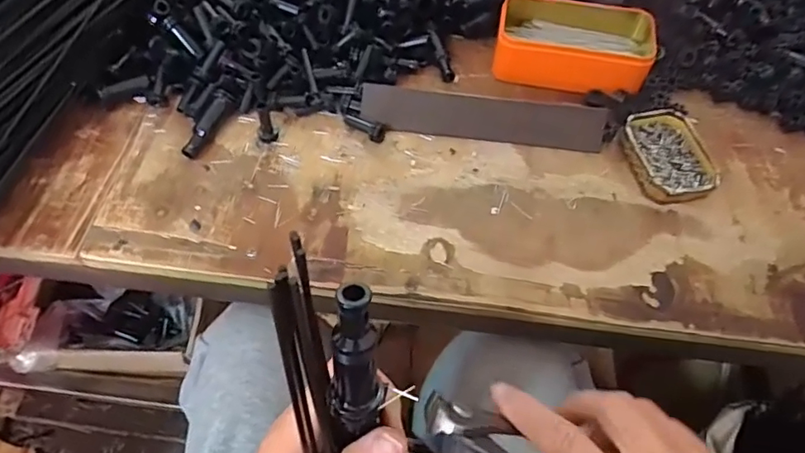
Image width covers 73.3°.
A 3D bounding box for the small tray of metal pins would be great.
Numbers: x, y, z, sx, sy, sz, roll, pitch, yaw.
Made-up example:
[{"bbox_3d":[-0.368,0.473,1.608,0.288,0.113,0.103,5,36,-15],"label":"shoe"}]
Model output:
[{"bbox_3d":[0.232,-0.063,0.474,0.062,0.024,0.092,-7,60,-7],"label":"small tray of metal pins"}]

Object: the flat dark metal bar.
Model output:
[{"bbox_3d":[0.072,-0.098,0.490,0.214,0.039,0.006,7,18,4],"label":"flat dark metal bar"}]

